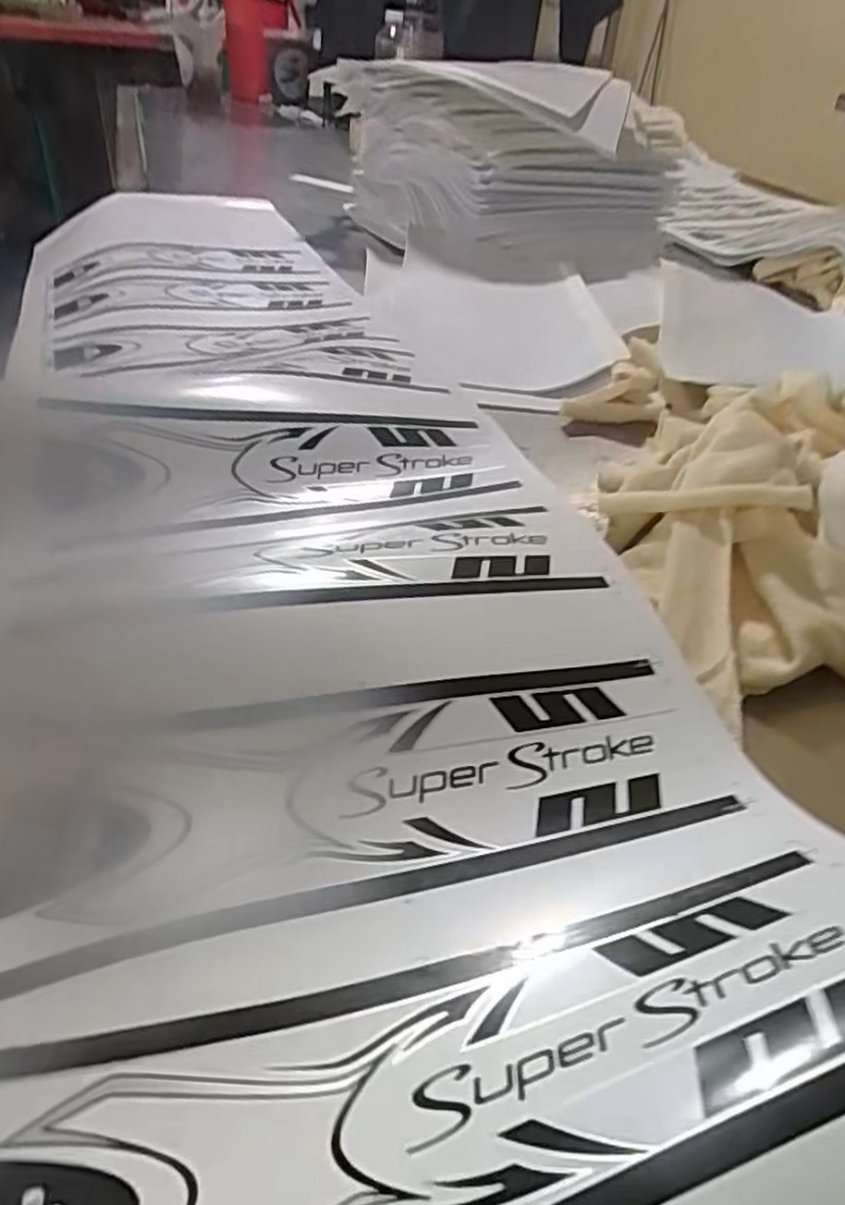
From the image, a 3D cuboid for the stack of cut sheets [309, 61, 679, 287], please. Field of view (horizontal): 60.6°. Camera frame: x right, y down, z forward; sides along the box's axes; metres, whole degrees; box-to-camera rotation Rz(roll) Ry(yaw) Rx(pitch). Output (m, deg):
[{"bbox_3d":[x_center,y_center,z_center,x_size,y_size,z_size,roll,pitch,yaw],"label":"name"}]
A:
[{"bbox_3d":[0.095,-0.535,0.871,0.414,0.177,0.251,13,41,8],"label":"stack of cut sheets"}]

